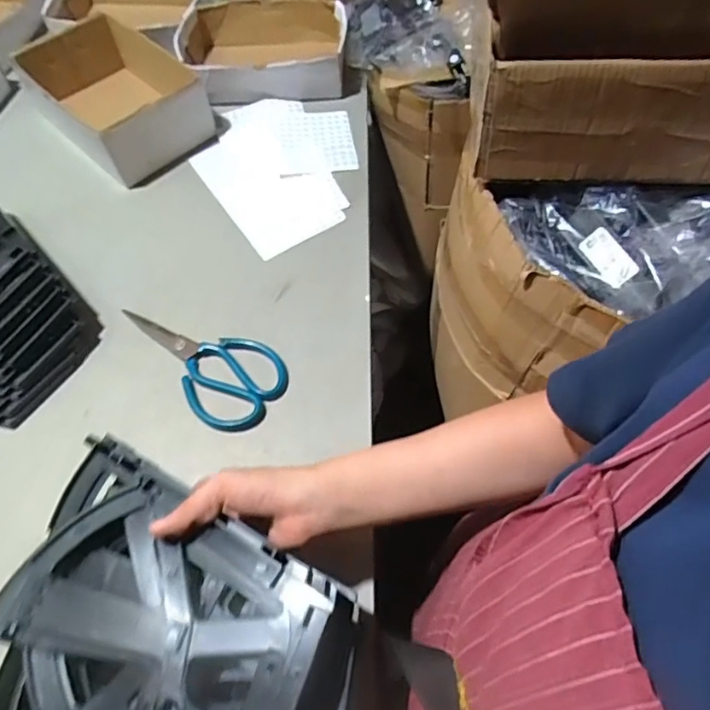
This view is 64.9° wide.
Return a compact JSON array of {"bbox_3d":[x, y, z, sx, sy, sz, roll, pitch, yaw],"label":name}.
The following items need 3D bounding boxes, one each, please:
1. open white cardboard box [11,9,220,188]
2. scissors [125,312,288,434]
[{"bbox_3d":[-0.348,-0.389,0.819,0.182,0.074,0.289,-38,66,-20],"label":"open white cardboard box"},{"bbox_3d":[-0.178,0.005,0.629,0.209,0.013,0.107,28,64,17],"label":"scissors"}]

